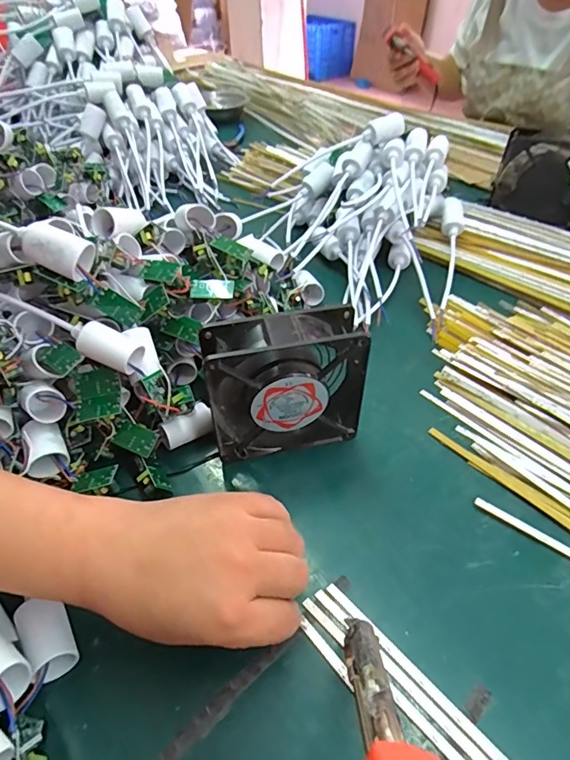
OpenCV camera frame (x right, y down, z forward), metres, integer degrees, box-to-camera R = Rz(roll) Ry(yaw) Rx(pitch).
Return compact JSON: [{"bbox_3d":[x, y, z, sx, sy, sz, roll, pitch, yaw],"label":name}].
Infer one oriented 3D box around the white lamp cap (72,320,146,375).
[{"bbox_3d":[-0.135,-0.027,0.351,0.054,0.021,0.025,28,46,-12],"label":"white lamp cap"}]

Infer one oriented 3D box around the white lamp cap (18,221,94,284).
[{"bbox_3d":[-0.171,-0.097,0.345,0.050,0.033,0.027,18,49,17],"label":"white lamp cap"}]

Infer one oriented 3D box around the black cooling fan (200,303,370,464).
[{"bbox_3d":[0.000,0.006,0.366,0.117,0.120,0.040,-11,47,-10],"label":"black cooling fan"}]

